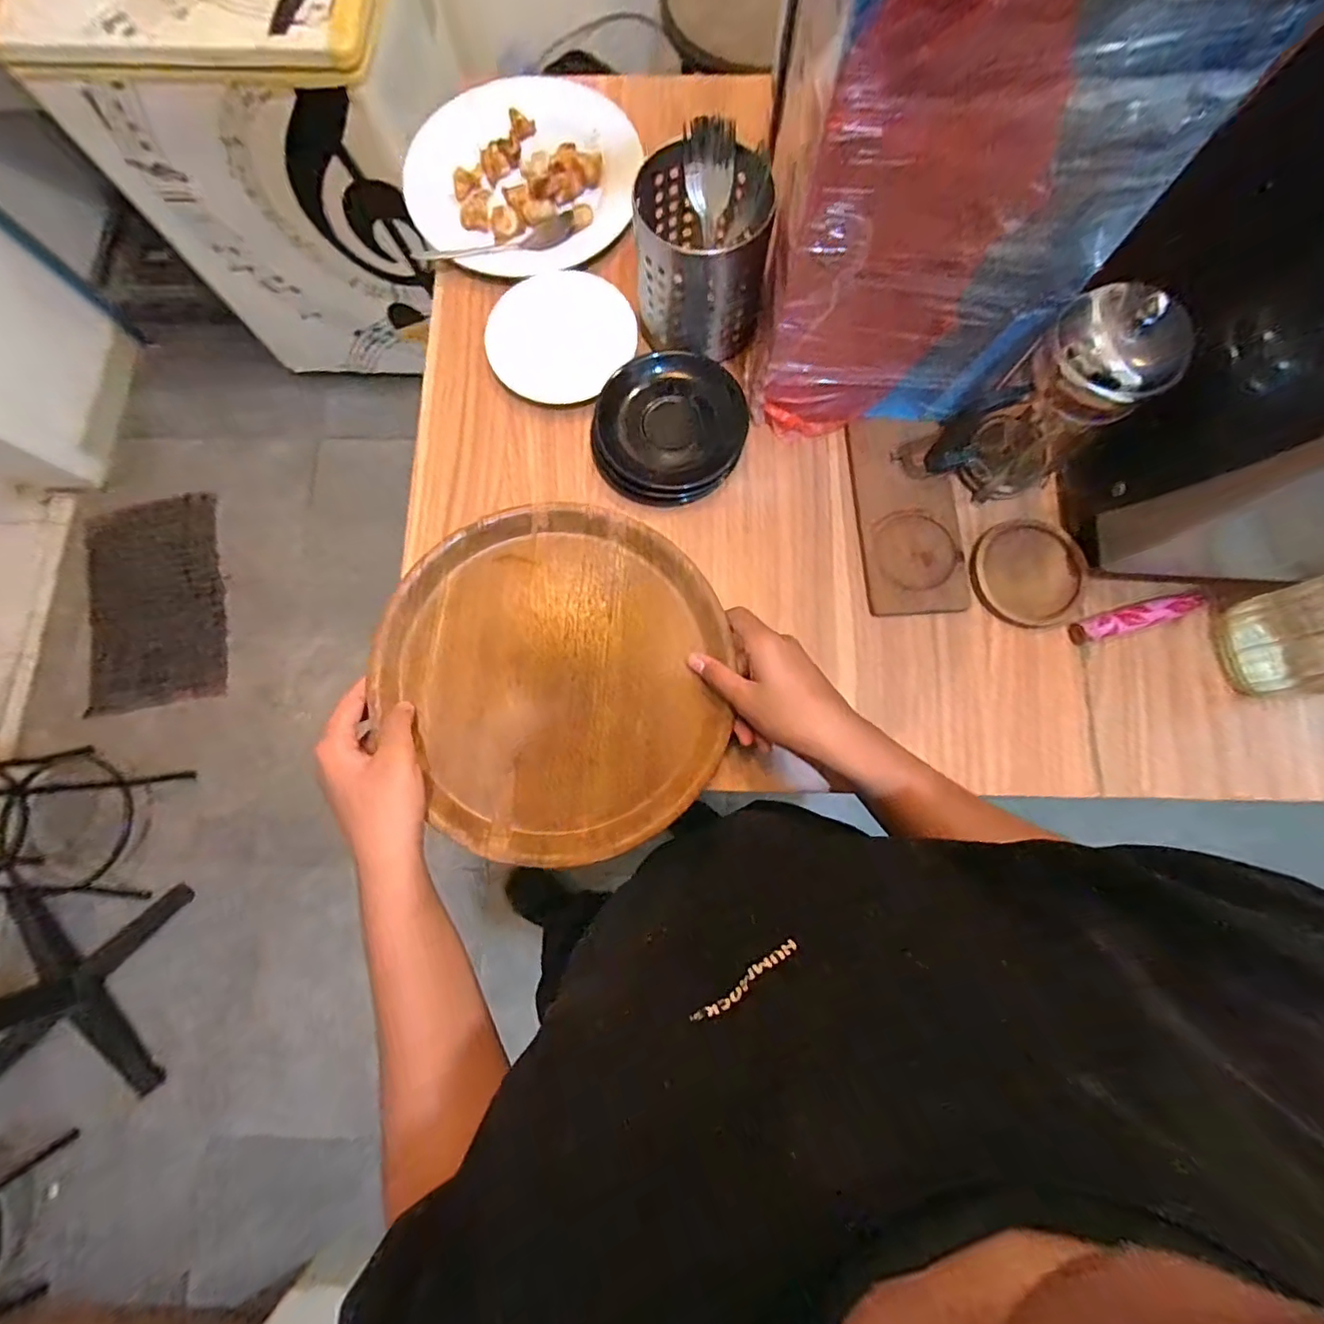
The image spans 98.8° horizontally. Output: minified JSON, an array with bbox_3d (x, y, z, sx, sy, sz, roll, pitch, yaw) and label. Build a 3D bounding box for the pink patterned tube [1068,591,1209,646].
[{"bbox_3d":[0.423,-0.041,0.500,0.115,0.024,0.022,-16,80,-2],"label":"pink patterned tube"}]

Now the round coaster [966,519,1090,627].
[{"bbox_3d":[0.335,-0.080,0.520,0.099,0.011,0.095,0,79,1],"label":"round coaster"}]

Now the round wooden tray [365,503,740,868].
[{"bbox_3d":[-0.080,0.009,0.475,0.272,0.032,0.284,0,79,1],"label":"round wooden tray"}]

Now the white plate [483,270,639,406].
[{"bbox_3d":[-0.104,-0.331,0.571,0.147,0.014,0.143,0,79,1],"label":"white plate"}]

